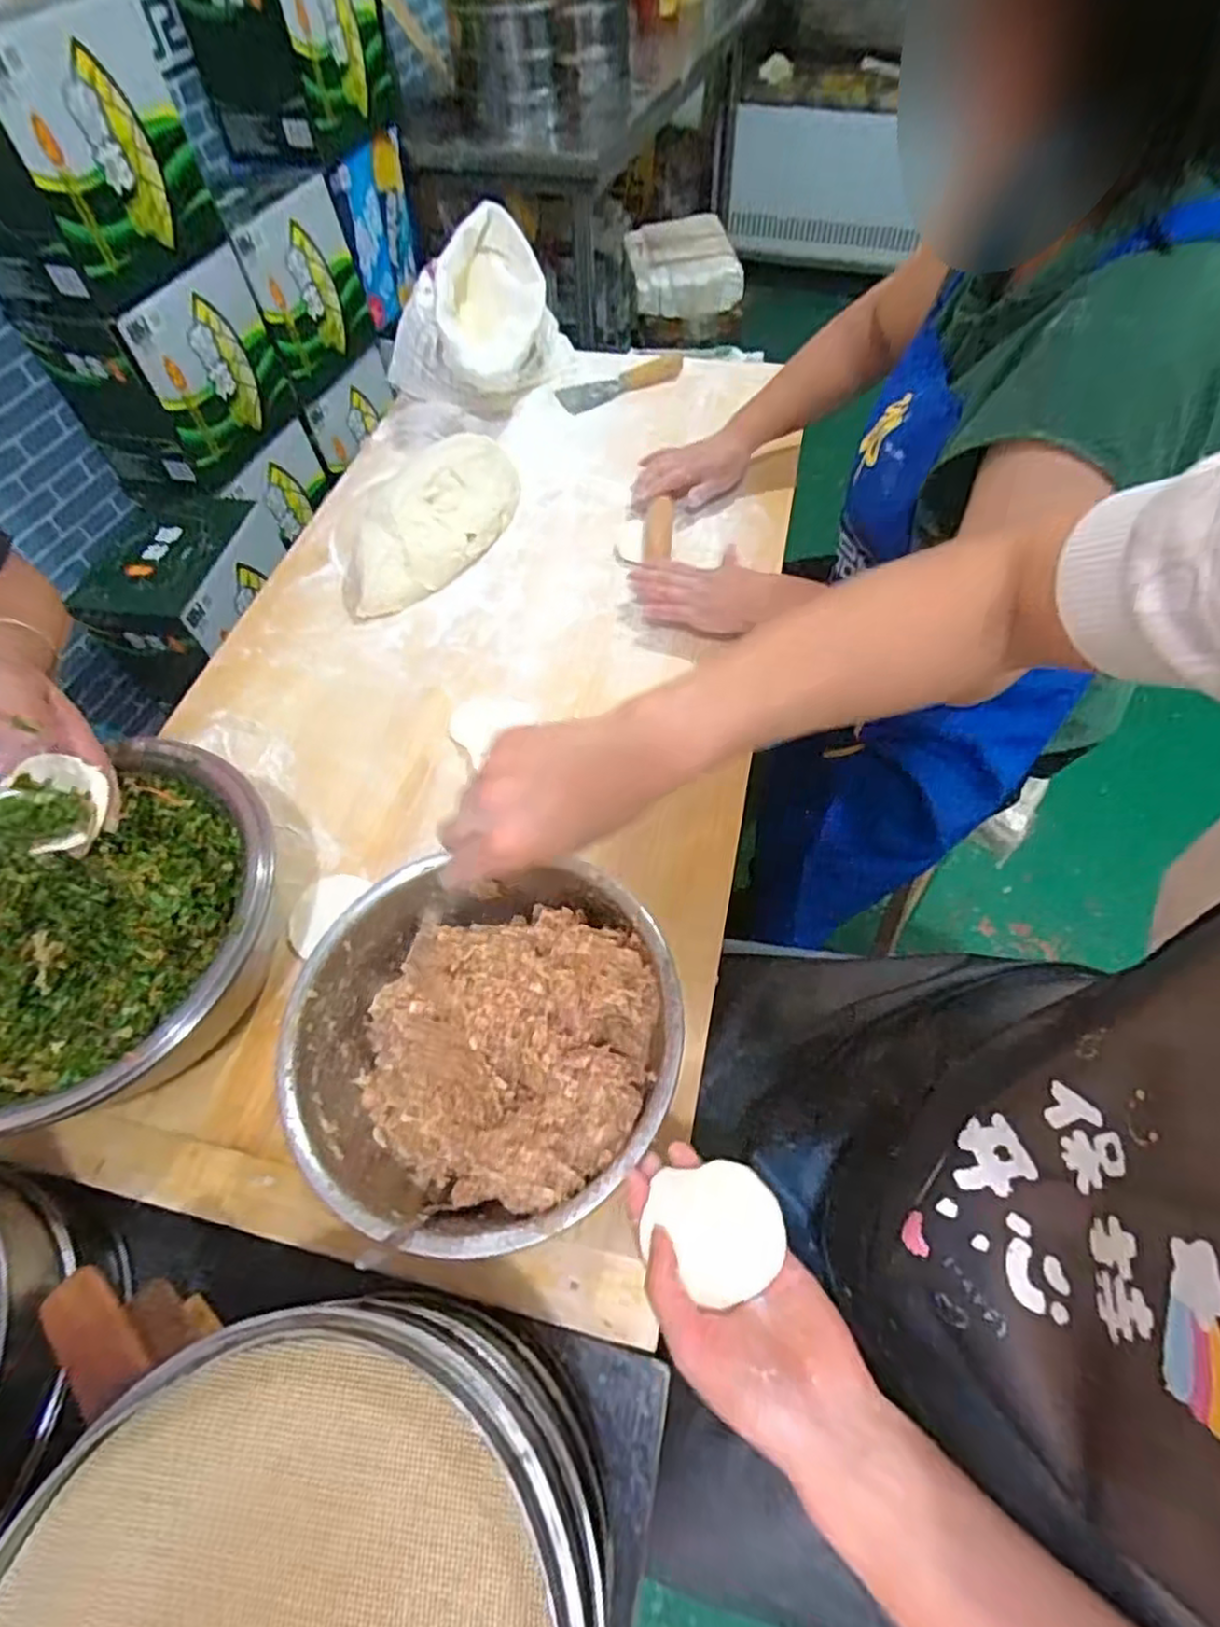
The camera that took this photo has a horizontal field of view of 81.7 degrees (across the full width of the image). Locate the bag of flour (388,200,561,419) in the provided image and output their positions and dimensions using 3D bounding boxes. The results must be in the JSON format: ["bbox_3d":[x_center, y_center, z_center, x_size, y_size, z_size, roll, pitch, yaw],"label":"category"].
[{"bbox_3d":[-0.186,-0.685,0.981,0.188,0.181,0.194,-37,64,-18],"label":"bag of flour"}]

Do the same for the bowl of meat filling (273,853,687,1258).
[{"bbox_3d":[-0.083,0.171,0.501,0.250,0.105,0.229,-1,58,2],"label":"bowl of meat filling"}]

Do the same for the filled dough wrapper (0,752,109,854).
[{"bbox_3d":[-0.388,-0.009,0.484,0.058,0.048,0.063,-1,58,2],"label":"filled dough wrapper"}]

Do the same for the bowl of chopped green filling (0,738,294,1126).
[{"bbox_3d":[-0.411,0.096,0.555,0.249,0.118,0.280,2,59,4],"label":"bowl of chopped green filling"}]

